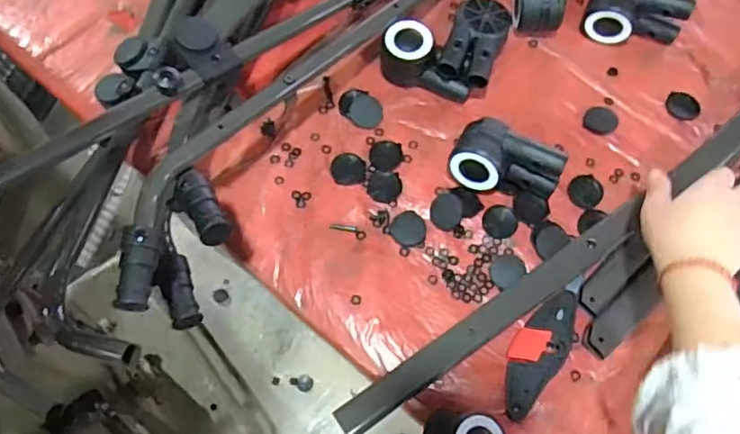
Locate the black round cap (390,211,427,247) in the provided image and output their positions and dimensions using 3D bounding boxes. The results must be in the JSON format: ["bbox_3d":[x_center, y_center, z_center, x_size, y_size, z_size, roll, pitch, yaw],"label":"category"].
[{"bbox_3d":[0.038,0.011,0.575,0.034,0.004,0.036,0,68,-1],"label":"black round cap"}]

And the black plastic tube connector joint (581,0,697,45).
[{"bbox_3d":[0.289,-0.218,0.639,0.102,0.065,0.057,29,70,10],"label":"black plastic tube connector joint"}]

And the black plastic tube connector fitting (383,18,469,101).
[{"bbox_3d":[0.061,-0.163,0.618,0.103,0.047,0.053,22,69,8],"label":"black plastic tube connector fitting"}]

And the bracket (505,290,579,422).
[{"bbox_3d":[0.151,0.119,0.520,0.044,0.011,0.121,38,72,13],"label":"bracket"}]

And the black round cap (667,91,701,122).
[{"bbox_3d":[0.337,-0.120,0.627,0.032,0.009,0.036,-39,74,-15],"label":"black round cap"}]

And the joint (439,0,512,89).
[{"bbox_3d":[0.110,-0.183,0.623,0.058,0.050,0.099,22,69,7],"label":"joint"}]

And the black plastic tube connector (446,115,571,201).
[{"bbox_3d":[0.130,-0.046,0.564,0.100,0.061,0.056,29,70,10],"label":"black plastic tube connector"}]

